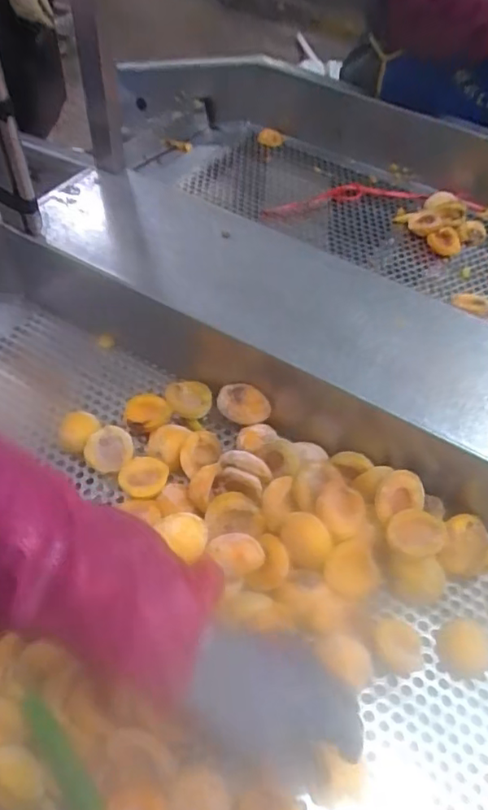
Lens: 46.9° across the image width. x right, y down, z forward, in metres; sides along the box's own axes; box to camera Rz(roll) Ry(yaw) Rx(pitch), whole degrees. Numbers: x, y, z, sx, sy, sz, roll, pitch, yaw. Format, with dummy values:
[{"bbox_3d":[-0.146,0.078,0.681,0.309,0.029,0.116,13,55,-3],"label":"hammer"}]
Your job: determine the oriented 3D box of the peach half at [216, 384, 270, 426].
[{"bbox_3d":[0.000,-0.002,0.687,0.065,0.049,0.026,12,23,5],"label":"peach half"}]

